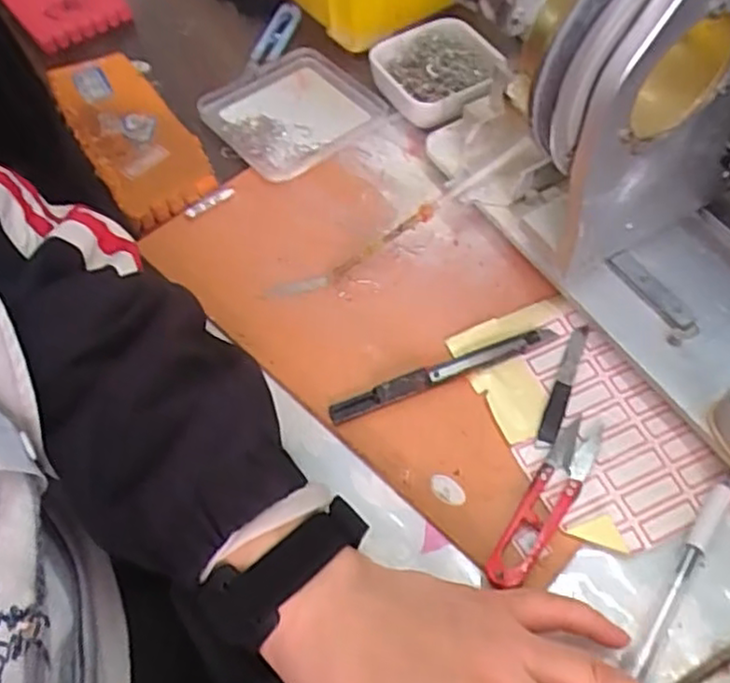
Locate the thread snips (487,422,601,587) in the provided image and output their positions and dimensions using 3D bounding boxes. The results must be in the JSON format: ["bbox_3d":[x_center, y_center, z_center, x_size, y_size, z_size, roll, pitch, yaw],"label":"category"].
[{"bbox_3d":[0.092,0.079,0.353,0.021,0.006,0.100,29,63,20],"label":"thread snips"}]

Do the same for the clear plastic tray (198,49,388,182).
[{"bbox_3d":[-0.055,-0.174,0.525,0.112,0.012,0.111,-39,63,-20],"label":"clear plastic tray"}]

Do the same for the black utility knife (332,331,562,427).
[{"bbox_3d":[0.045,0.017,0.395,0.135,0.010,0.013,-20,58,-9],"label":"black utility knife"}]

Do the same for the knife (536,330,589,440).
[{"bbox_3d":[0.111,0.023,0.392,0.010,0.004,0.079,18,60,14],"label":"knife"}]

